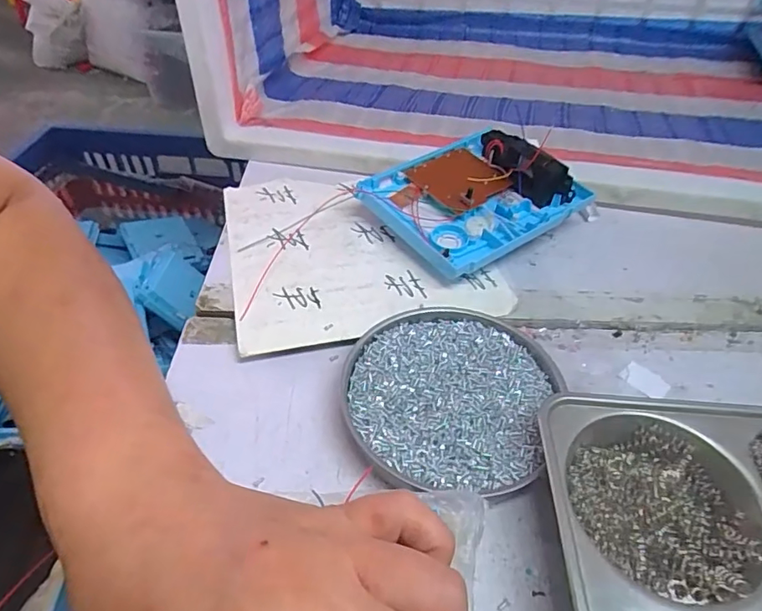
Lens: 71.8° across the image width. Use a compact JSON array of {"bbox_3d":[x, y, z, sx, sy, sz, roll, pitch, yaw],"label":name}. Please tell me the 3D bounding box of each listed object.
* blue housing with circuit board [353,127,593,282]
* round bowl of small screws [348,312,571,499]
[{"bbox_3d":[0.078,-0.098,0.459,0.154,0.052,0.141,-29,52,-28],"label":"blue housing with circuit board"},{"bbox_3d":[0.040,0.057,0.334,0.125,0.021,0.129,1,44,-1],"label":"round bowl of small screws"}]

